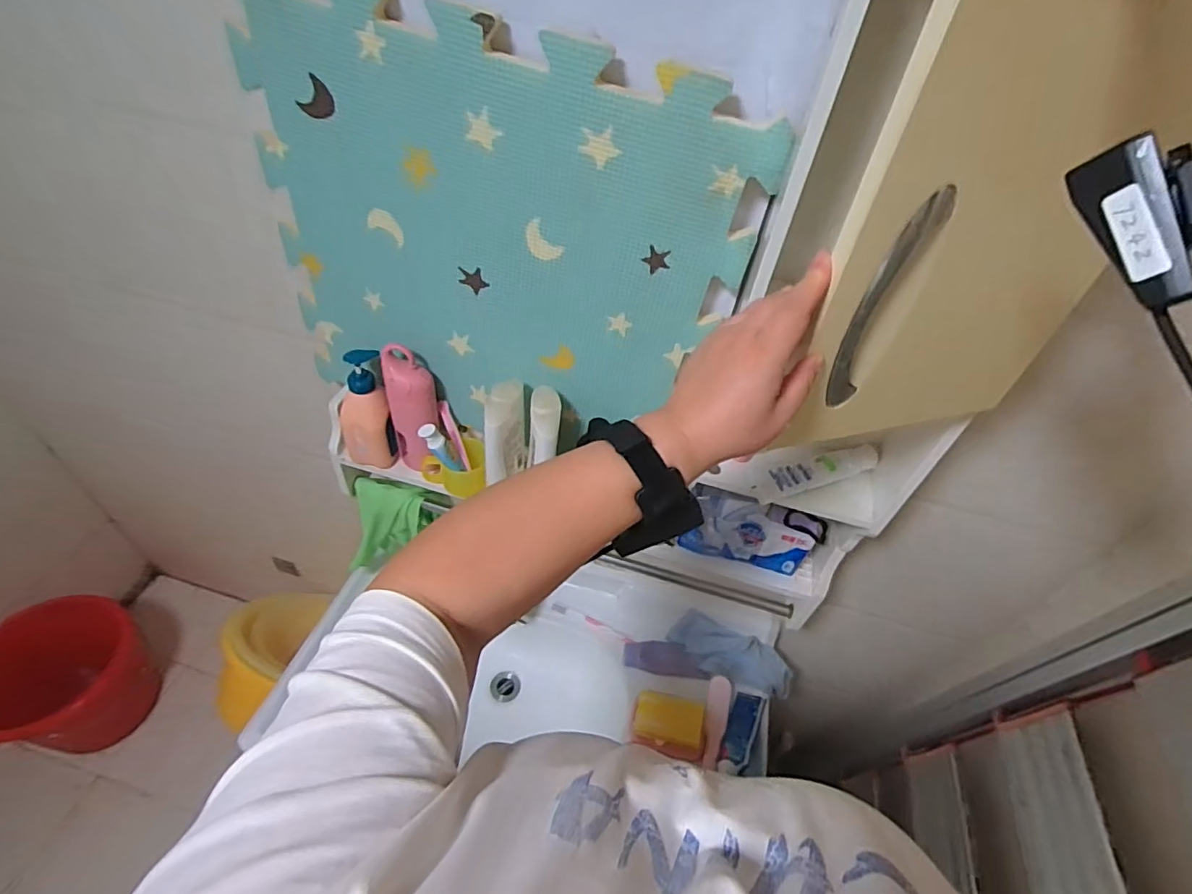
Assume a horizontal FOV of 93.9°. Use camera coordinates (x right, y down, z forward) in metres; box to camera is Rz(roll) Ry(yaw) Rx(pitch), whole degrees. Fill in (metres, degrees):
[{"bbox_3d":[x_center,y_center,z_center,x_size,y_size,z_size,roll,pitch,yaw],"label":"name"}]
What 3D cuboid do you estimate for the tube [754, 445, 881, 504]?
[{"bbox_3d":[0.277,0.030,0.706,0.169,0.032,0.045,-11,48,-17],"label":"tube"}]

